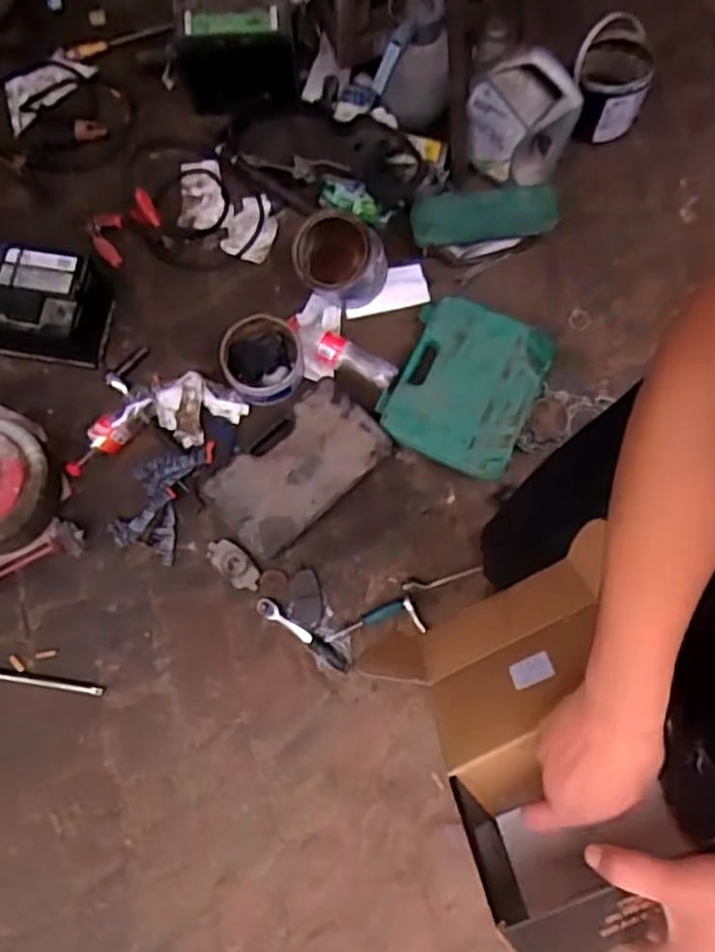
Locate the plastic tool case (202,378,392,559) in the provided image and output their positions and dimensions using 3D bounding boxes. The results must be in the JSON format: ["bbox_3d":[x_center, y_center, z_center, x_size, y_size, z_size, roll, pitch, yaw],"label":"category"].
[{"bbox_3d":[-0.109,-0.013,1.314,0.325,0.106,0.190,-41,80,-9],"label":"plastic tool case"}]

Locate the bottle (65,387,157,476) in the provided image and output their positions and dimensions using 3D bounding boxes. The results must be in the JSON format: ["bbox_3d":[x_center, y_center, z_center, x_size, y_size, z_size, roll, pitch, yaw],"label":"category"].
[{"bbox_3d":[-0.455,-0.080,1.294,0.209,0.058,0.068,-43,76,-1],"label":"bottle"}]

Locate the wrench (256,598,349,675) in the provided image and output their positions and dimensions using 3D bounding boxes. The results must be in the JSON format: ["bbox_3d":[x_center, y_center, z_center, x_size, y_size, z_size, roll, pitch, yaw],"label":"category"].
[{"bbox_3d":[-0.097,0.286,1.273,0.194,0.021,0.028,34,79,8],"label":"wrench"}]

